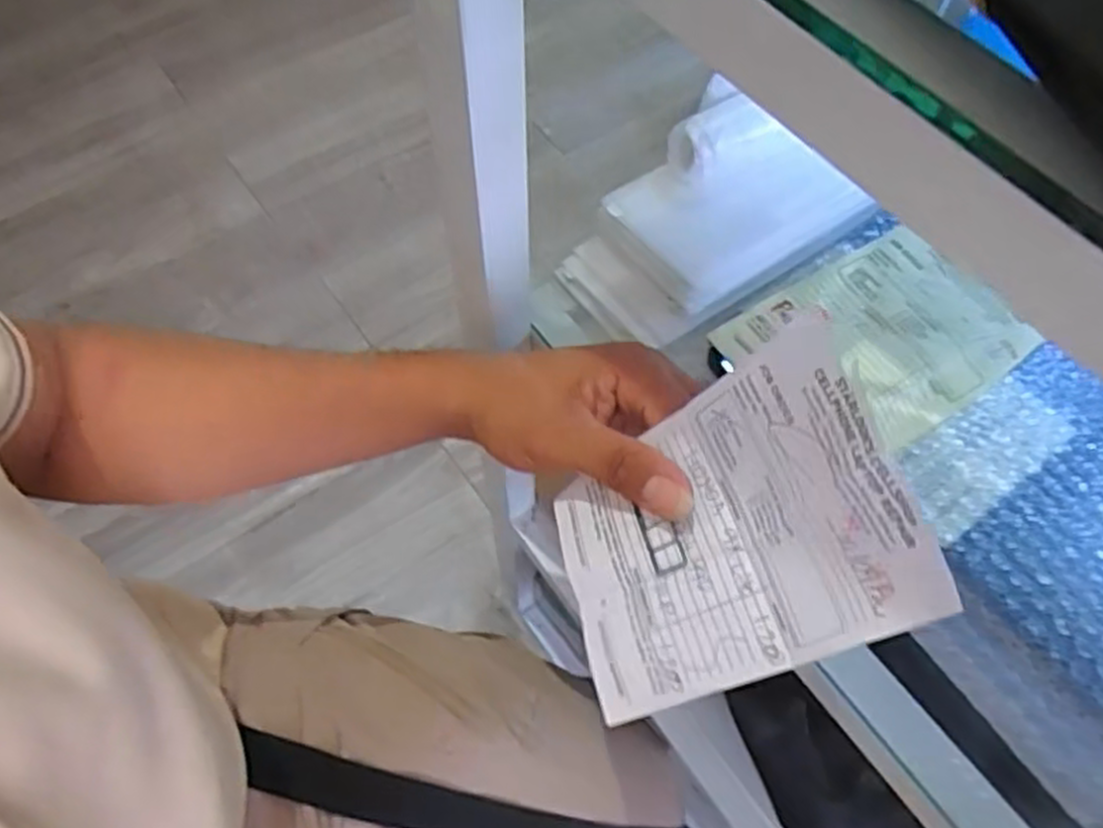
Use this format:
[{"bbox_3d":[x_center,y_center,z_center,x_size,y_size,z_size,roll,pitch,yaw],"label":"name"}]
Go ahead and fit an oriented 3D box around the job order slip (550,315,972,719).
[{"bbox_3d":[0.063,0.046,0.294,0.021,0.145,0.102,2,61,-46],"label":"job order slip"}]

